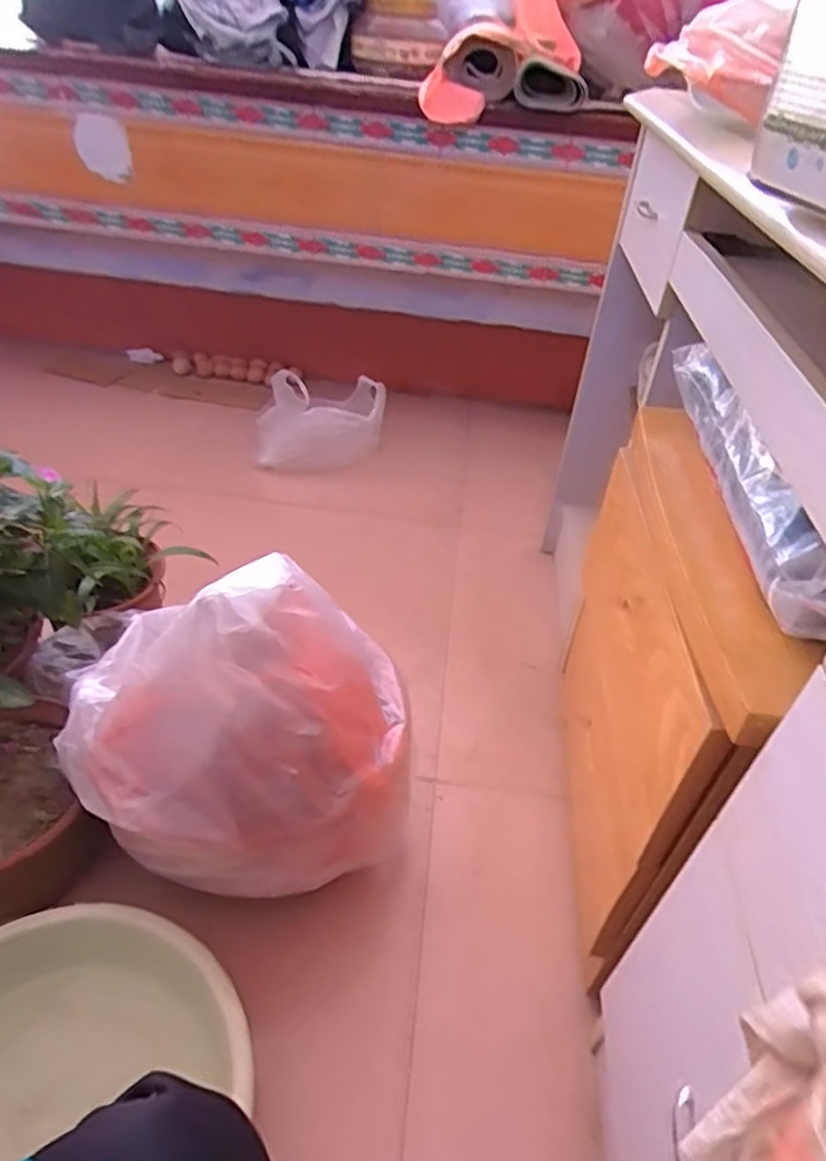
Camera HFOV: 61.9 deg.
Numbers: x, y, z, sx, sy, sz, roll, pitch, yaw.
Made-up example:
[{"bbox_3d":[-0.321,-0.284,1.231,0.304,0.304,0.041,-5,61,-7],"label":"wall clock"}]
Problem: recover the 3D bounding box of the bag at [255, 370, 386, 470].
[{"bbox_3d":[-0.228,-0.397,1.704,0.302,0.166,0.286,10,40,4],"label":"bag"}]

